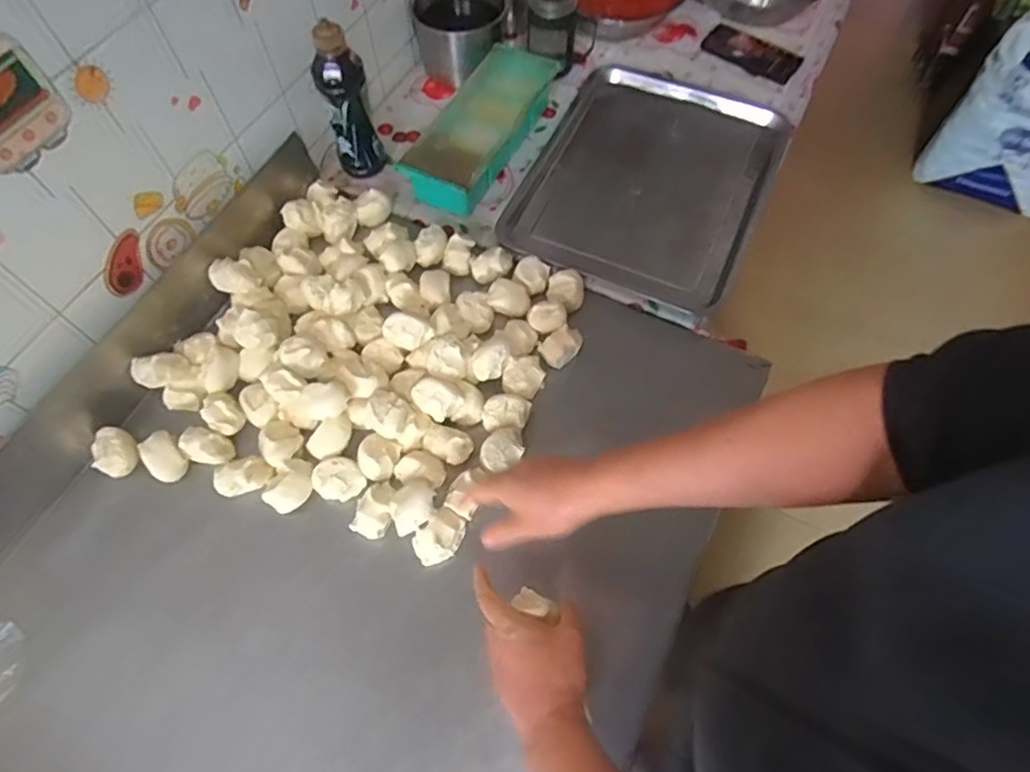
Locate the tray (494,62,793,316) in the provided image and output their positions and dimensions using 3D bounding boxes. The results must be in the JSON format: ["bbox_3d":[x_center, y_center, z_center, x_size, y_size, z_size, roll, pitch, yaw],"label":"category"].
[{"bbox_3d":[0.197,-0.318,0.918,0.342,0.027,0.428,22,65,12],"label":"tray"}]

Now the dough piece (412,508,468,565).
[{"bbox_3d":[-0.082,0.167,0.672,0.041,0.032,0.061,37,69,18],"label":"dough piece"}]

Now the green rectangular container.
[{"bbox_3d":[-0.052,-0.398,0.929,0.120,0.069,0.308,22,65,12],"label":"green rectangular container"}]

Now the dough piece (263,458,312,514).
[{"bbox_3d":[-0.257,0.114,0.702,0.048,0.030,0.061,30,67,15],"label":"dough piece"}]

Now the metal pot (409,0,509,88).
[{"bbox_3d":[-0.091,-0.594,1.017,0.144,0.121,0.136,0,63,1],"label":"metal pot"}]

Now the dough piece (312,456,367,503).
[{"bbox_3d":[-0.205,0.108,0.704,0.051,0.028,0.049,0,63,1],"label":"dough piece"}]

